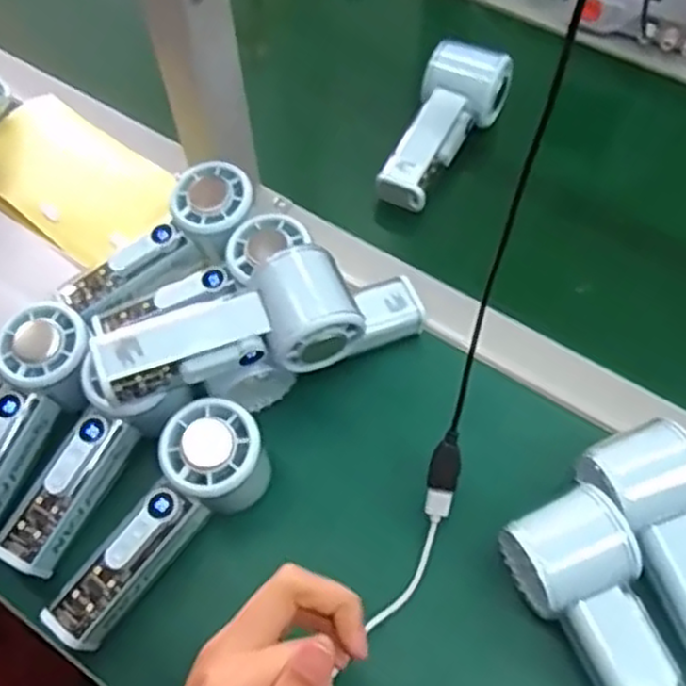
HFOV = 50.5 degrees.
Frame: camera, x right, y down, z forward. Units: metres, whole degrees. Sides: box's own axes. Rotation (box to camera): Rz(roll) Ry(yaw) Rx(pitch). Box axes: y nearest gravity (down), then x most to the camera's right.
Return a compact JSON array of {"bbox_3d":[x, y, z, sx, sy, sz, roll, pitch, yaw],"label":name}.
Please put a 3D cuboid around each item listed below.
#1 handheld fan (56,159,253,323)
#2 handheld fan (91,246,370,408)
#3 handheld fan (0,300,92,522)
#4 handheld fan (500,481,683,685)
[{"bbox_3d":[-0.122,-0.063,0.499,0.143,0.034,0.052,-38,66,0],"label":"handheld fan"},{"bbox_3d":[-0.066,-0.009,0.425,0.146,0.047,0.055,-18,61,-8],"label":"handheld fan"},{"bbox_3d":[-0.201,0.049,0.439,0.054,0.048,0.149,21,63,13],"label":"handheld fan"},{"bbox_3d":[0.147,0.154,0.383,0.061,0.050,0.150,-26,62,-13],"label":"handheld fan"}]

